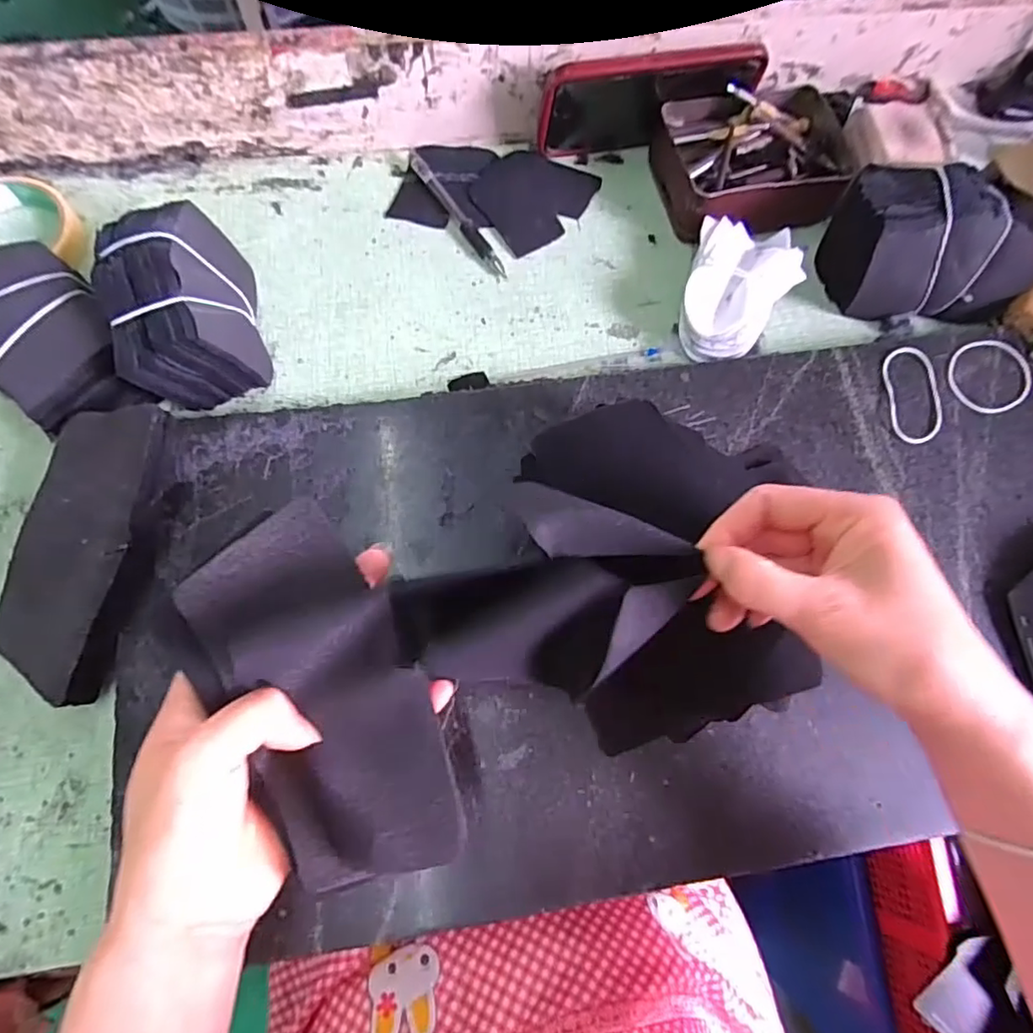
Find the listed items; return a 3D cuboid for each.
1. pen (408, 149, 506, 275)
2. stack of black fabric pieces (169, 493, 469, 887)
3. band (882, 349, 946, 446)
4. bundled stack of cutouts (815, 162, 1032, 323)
[{"bbox_3d":[-0.045,-0.228,0.452,0.011,0.009,0.124,-32,76,-12],"label":"pen"},{"bbox_3d":[-0.078,0.075,0.253,0.070,0.012,0.156,-24,82,-24],"label":"stack of black fabric pieces"},{"bbox_3d":[0.263,-0.081,0.397,0.038,0.004,0.071,3,72,-2],"label":"band"},{"bbox_3d":[0.290,-0.189,0.419,0.130,0.069,0.078,3,73,-2],"label":"bundled stack of cutouts"}]

